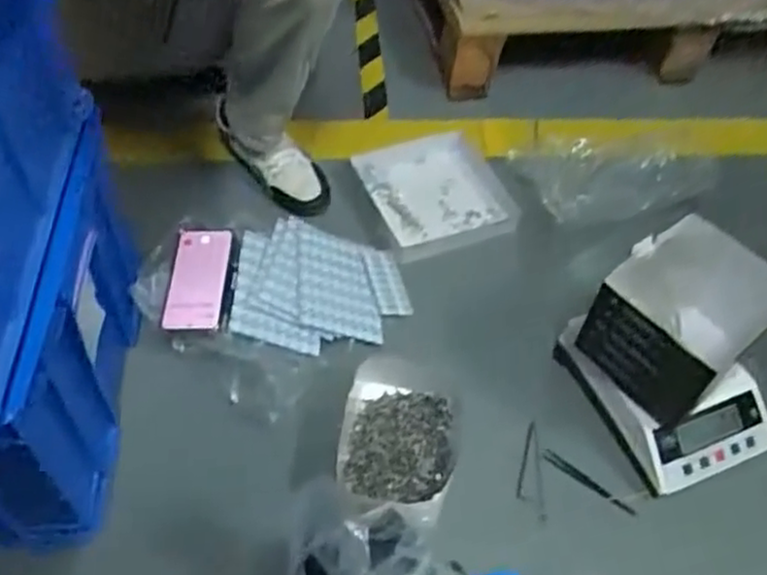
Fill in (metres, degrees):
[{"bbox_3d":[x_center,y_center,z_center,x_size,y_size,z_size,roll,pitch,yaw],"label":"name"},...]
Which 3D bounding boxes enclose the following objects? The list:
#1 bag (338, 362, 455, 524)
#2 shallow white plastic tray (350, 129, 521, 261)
[{"bbox_3d":[0.019,0.179,0.877,0.141,0.049,0.217,9,52,3],"label":"bag"},{"bbox_3d":[0.080,-0.147,1.160,0.226,0.029,0.222,-16,55,-16],"label":"shallow white plastic tray"}]

